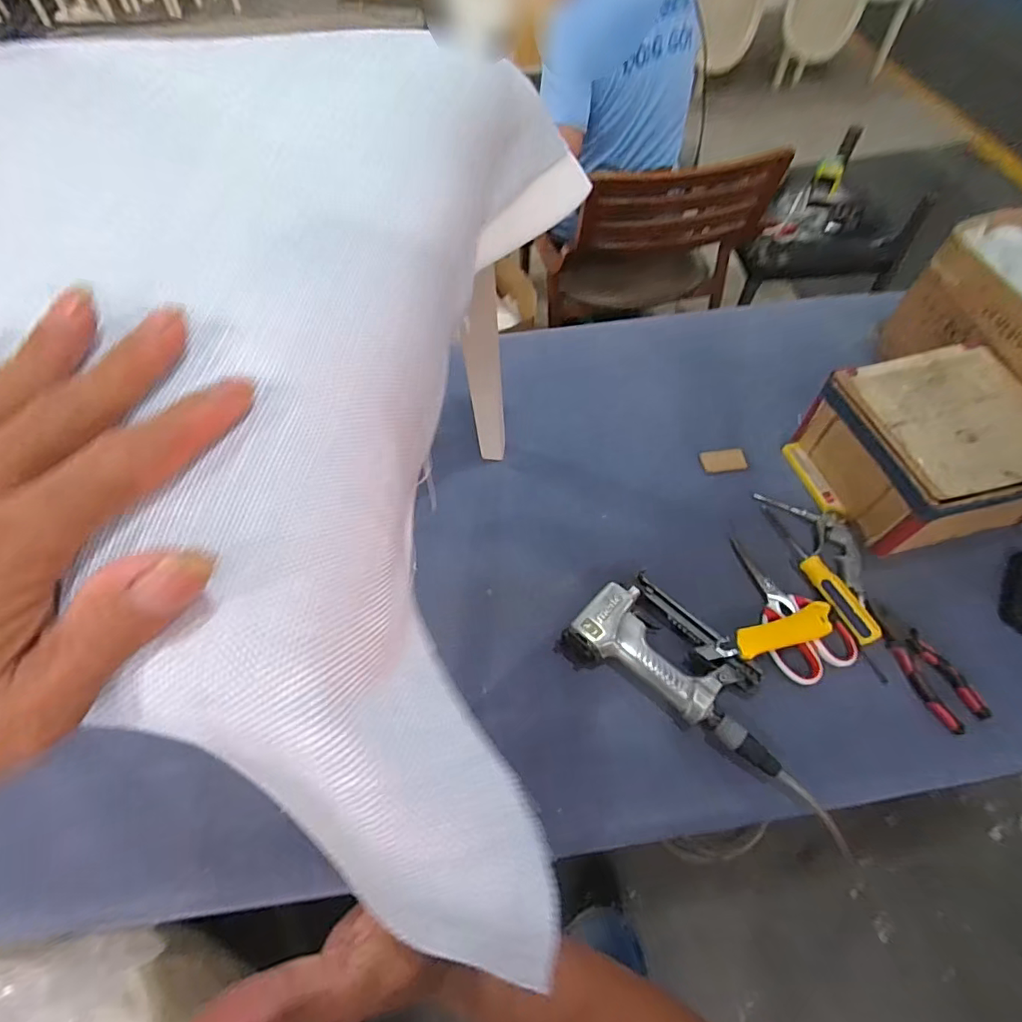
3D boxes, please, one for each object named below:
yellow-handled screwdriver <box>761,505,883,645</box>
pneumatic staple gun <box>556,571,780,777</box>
[{"bbox_3d":[0.382,0.070,0.655,0.028,0.018,0.200,-17,57,-10],"label":"yellow-handled screwdriver"},{"bbox_3d":[0.194,0.167,0.604,0.252,0.047,0.129,27,63,16],"label":"pneumatic staple gun"}]

